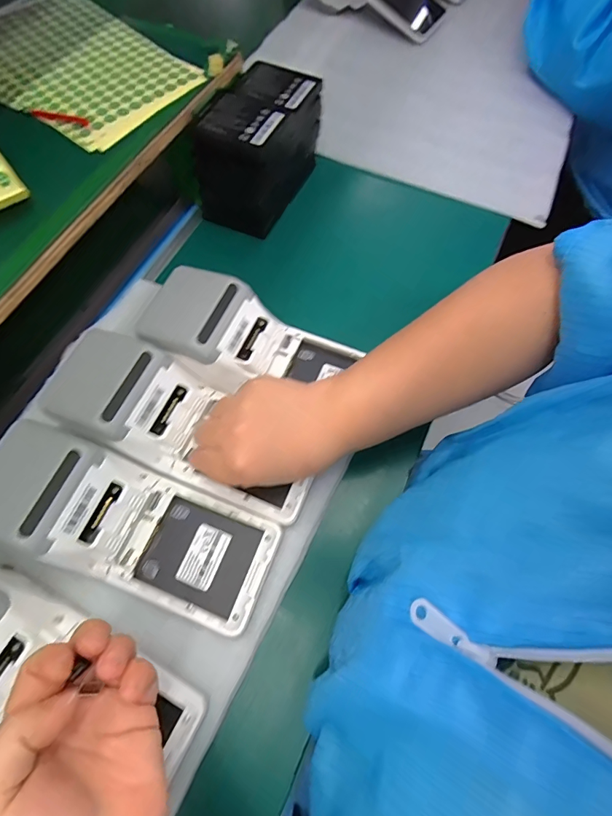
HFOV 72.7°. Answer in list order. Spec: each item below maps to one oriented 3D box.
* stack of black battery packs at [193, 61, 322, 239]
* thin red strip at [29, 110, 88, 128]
[{"bbox_3d":[-0.045,-0.262,0.419,0.082,0.099,0.135,25,69,10],"label":"stack of black battery packs"},{"bbox_3d":[-0.200,-0.236,0.337,0.052,0.004,0.007,16,68,6],"label":"thin red strip"}]

